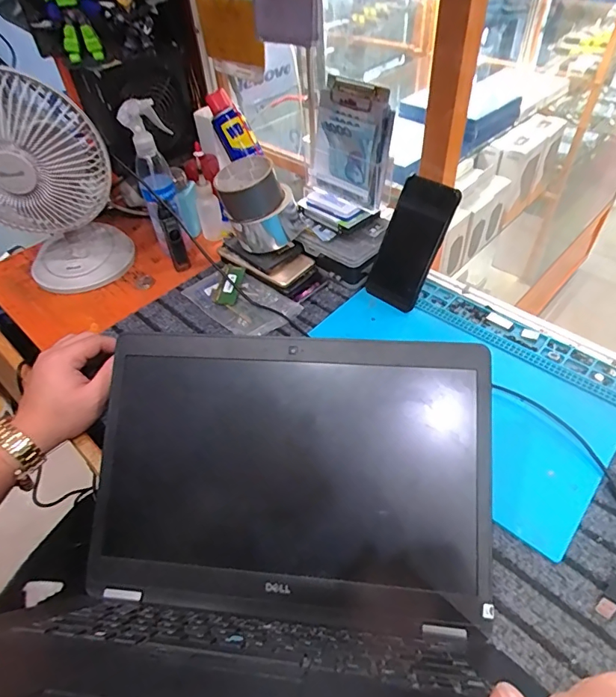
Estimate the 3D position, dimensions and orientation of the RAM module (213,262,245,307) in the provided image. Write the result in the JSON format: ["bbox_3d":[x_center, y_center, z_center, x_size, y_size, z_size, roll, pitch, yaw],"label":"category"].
[{"bbox_3d":[-0.108,-0.090,0.630,0.030,0.007,0.073,10,58,7],"label":"RAM module"}]

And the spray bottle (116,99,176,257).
[{"bbox_3d":[-0.203,-0.233,0.642,0.063,0.198,0.068,-24,50,-17],"label":"spray bottle"}]

